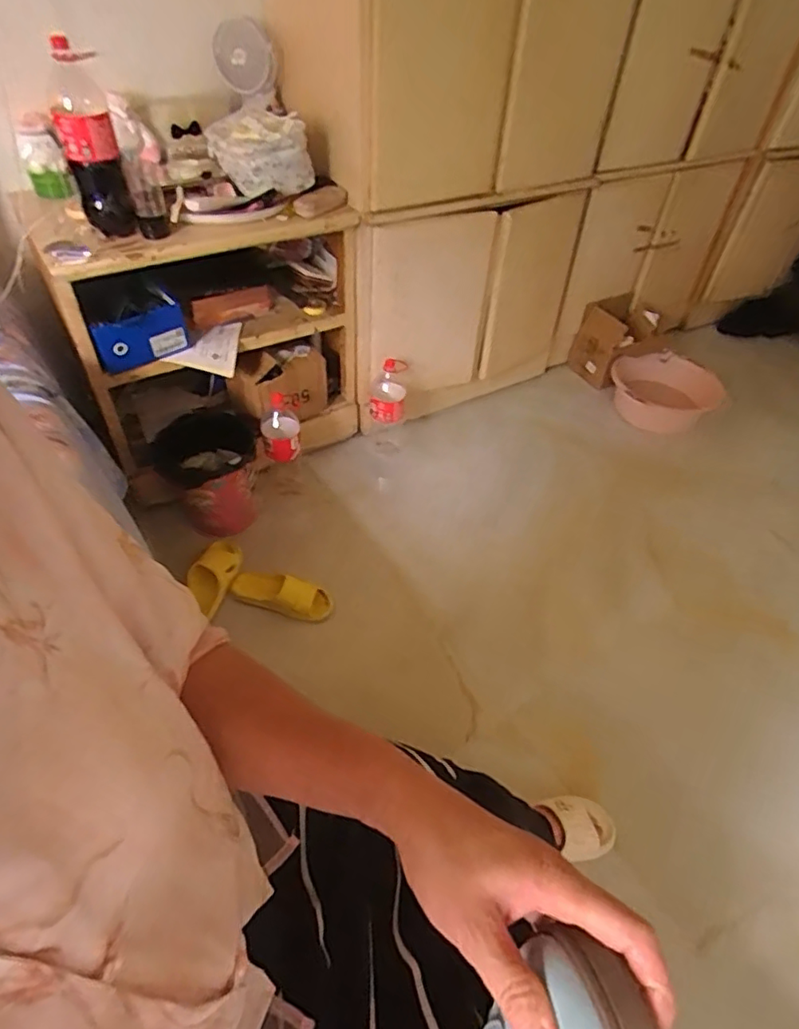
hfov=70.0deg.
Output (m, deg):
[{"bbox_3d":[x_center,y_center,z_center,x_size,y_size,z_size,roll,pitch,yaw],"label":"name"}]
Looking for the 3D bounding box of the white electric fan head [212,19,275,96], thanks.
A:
[{"bbox_3d":[-0.351,-1.033,1.296,0.134,0.131,0.028,11,51,-36],"label":"white electric fan head"}]

